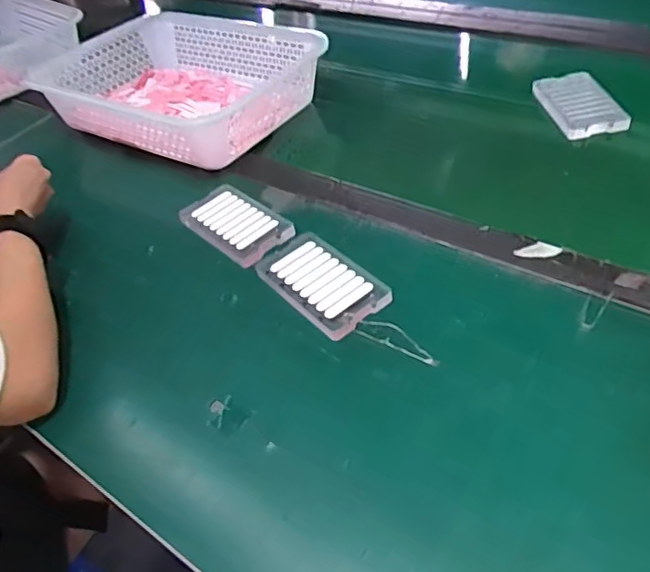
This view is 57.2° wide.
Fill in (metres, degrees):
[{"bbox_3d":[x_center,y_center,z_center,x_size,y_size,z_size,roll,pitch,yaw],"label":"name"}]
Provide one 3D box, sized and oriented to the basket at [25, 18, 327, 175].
[{"bbox_3d":[-0.192,-0.279,0.811,0.329,0.075,0.258,22,53,30],"label":"basket"}]

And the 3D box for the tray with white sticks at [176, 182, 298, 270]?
[{"bbox_3d":[-0.091,-0.068,0.613,0.076,0.009,0.124,-36,49,-24],"label":"tray with white sticks"}]

